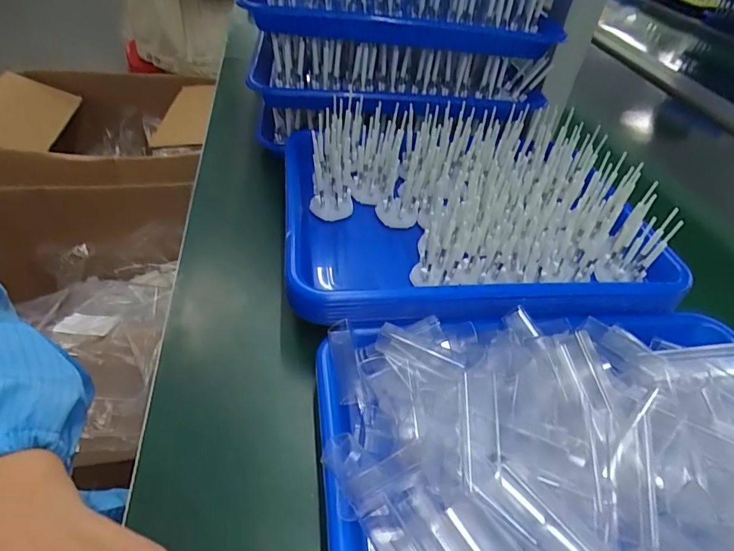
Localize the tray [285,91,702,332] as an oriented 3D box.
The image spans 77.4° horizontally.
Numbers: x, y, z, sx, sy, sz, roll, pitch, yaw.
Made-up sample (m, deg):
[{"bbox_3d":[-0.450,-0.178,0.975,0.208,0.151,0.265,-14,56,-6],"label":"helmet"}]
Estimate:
[{"bbox_3d":[0.092,-0.070,0.424,0.331,0.074,0.248,0,44,-9],"label":"tray"}]

